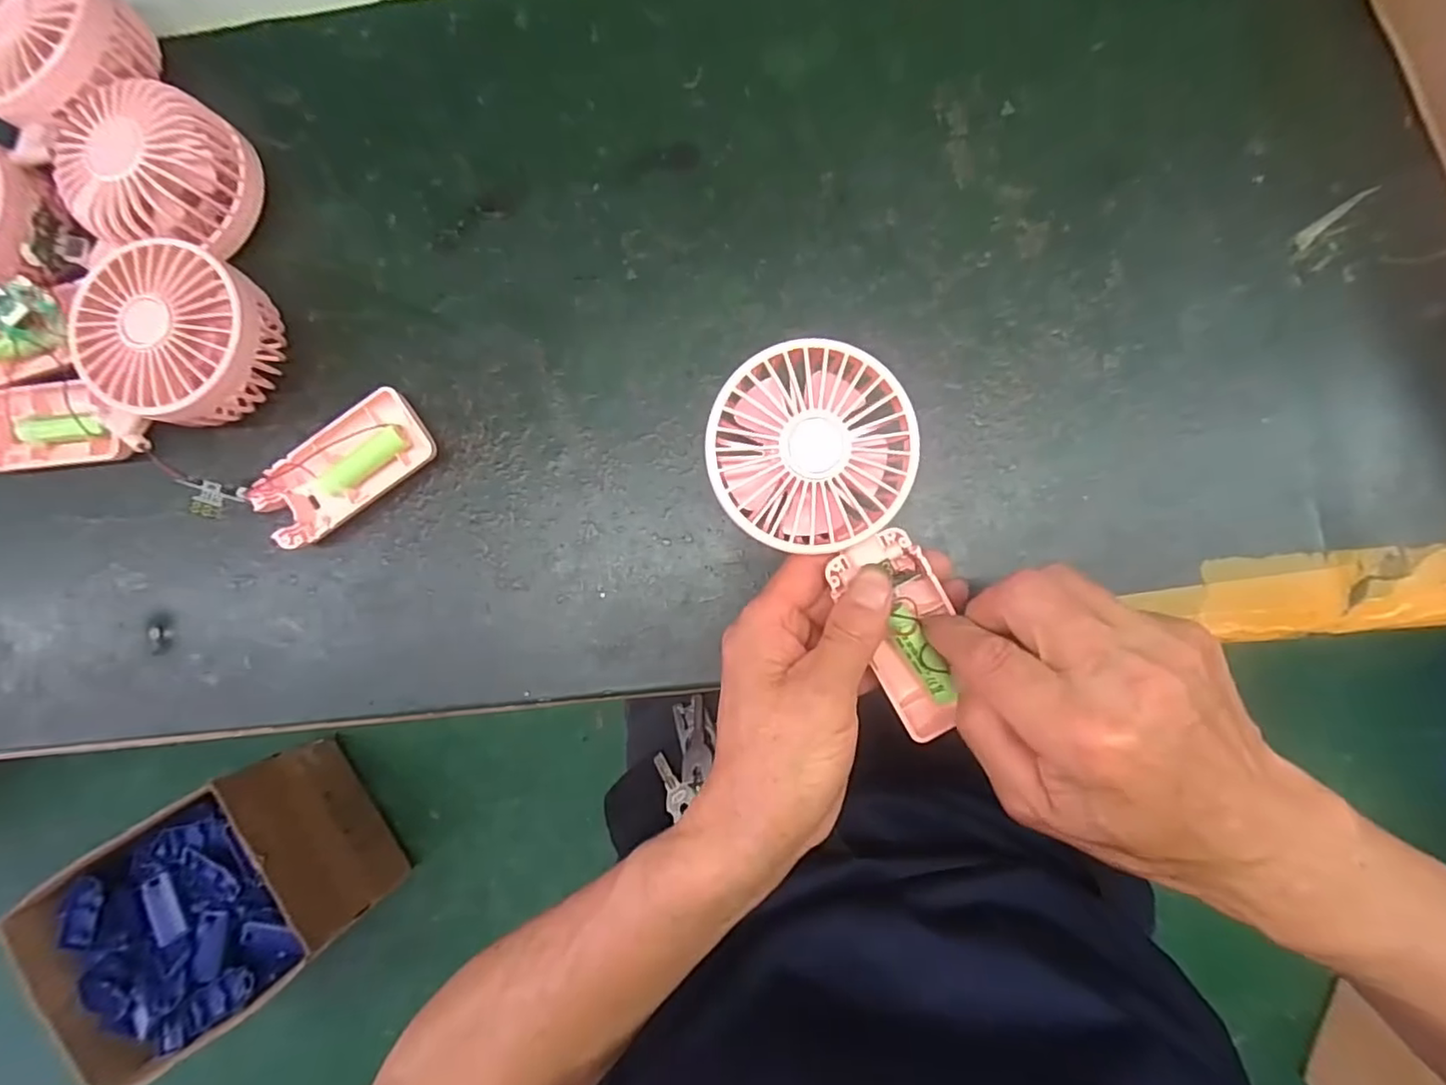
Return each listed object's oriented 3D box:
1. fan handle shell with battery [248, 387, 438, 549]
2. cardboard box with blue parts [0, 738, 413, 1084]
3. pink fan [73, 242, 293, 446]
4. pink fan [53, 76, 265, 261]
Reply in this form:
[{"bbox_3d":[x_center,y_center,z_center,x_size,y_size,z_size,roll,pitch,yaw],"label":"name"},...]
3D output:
[{"bbox_3d":[-0.199,-0.038,0.328,0.093,0.016,0.045,-38,84,1],"label":"fan handle shell with battery"},{"bbox_3d":[-0.730,0.526,0.904,0.376,0.196,0.291,-31,86,2],"label":"cardboard box with blue parts"},{"bbox_3d":[-0.276,-0.102,0.318,0.085,0.047,0.086,-12,85,4],"label":"pink fan"},{"bbox_3d":[-0.294,-0.193,0.327,0.084,0.046,0.080,0,86,5],"label":"pink fan"}]

